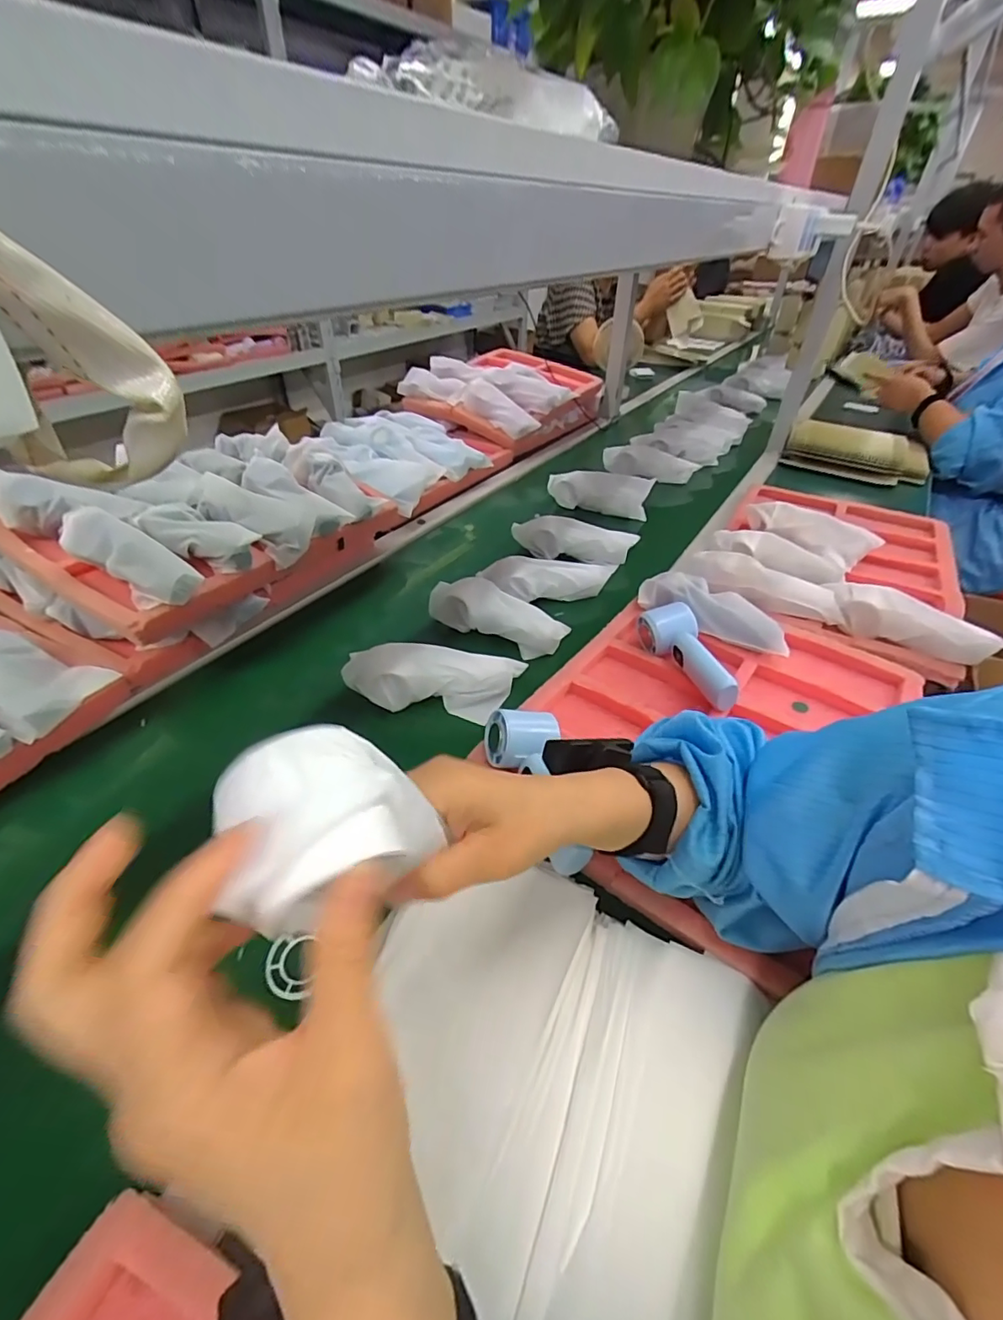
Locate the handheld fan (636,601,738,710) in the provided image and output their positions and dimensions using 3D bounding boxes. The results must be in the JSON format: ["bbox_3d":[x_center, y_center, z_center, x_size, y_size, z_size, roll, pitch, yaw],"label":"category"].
[{"bbox_3d":[0.212,-0.009,0.581,0.052,0.046,0.140,-15,43,-15],"label":"handheld fan"}]

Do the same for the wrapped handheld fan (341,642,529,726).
[{"bbox_3d":[-0.076,0.023,0.590,0.195,0.056,0.068,4,41,5],"label":"wrapped handheld fan"}]

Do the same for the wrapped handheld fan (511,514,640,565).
[{"bbox_3d":[0.121,-0.193,0.840,0.204,0.054,0.047,4,41,6],"label":"wrapped handheld fan"}]

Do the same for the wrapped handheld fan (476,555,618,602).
[{"bbox_3d":[0.068,-0.119,0.754,0.192,0.050,0.053,-12,42,-12],"label":"wrapped handheld fan"}]

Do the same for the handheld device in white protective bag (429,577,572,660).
[{"bbox_3d":[-0.005,-0.060,0.689,0.192,0.050,0.065,22,46,24],"label":"handheld device in white protective bag"}]

